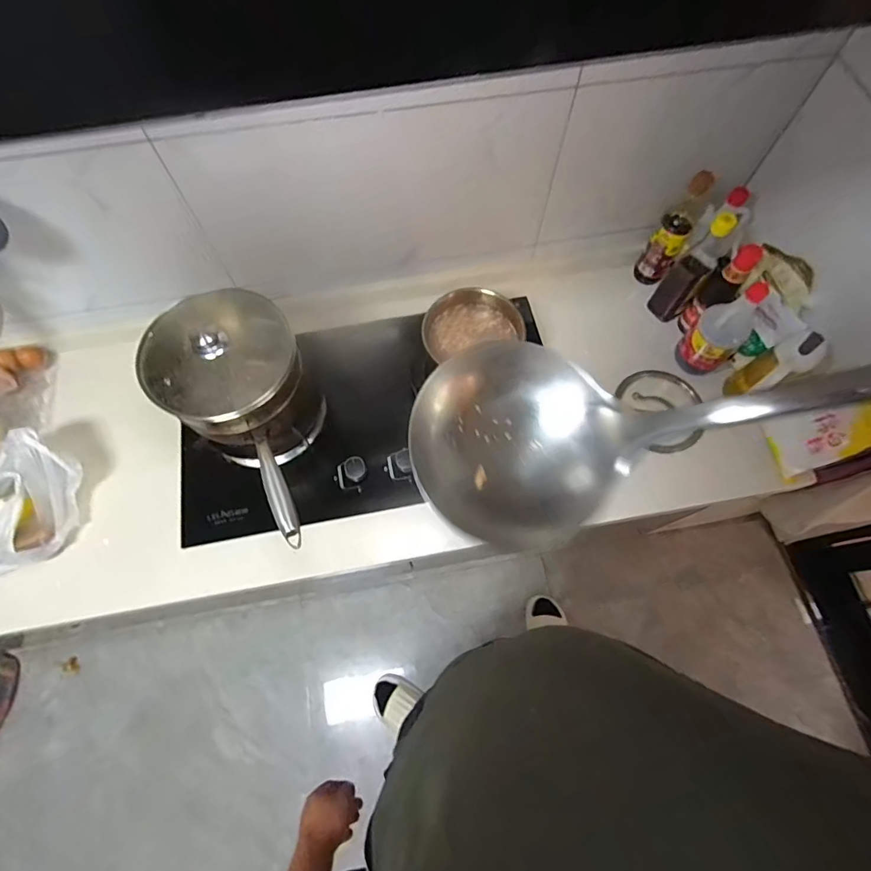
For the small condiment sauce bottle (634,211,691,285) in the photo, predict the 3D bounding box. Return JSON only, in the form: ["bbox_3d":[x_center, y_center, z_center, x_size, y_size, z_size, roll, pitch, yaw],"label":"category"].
[{"bbox_3d":[0.490,-0.401,1.023,0.068,0.150,0.058,33,73,12],"label":"small condiment sauce bottle"}]

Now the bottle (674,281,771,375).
[{"bbox_3d":[0.554,-0.200,0.913,0.083,0.210,0.096,-39,73,-13],"label":"bottle"}]

